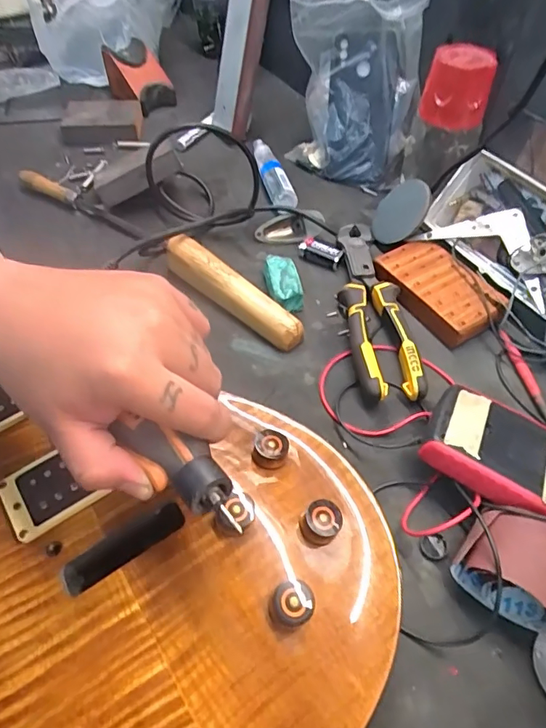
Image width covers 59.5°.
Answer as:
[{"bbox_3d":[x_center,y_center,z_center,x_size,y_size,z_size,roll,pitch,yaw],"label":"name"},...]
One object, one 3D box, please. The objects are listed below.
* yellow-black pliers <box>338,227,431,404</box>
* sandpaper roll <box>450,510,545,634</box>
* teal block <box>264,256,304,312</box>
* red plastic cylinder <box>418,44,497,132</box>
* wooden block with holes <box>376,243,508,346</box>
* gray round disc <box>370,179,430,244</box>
[{"bbox_3d":[0.094,-0.054,0.462,0.053,0.028,0.202,-5,54,-4],"label":"yellow-black pliers"},{"bbox_3d":[0.161,0.133,0.318,0.067,0.046,0.055,25,57,17],"label":"sandpaper roll"},{"bbox_3d":[0.010,-0.081,0.483,0.033,0.030,0.068,-12,55,-9],"label":"teal block"},{"bbox_3d":[0.182,-0.274,0.472,0.064,0.055,0.052,19,56,13],"label":"red plastic cylinder"},{"bbox_3d":[0.167,-0.076,0.482,0.076,0.030,0.123,-27,58,-19],"label":"wooden block with holes"},{"bbox_3d":[0.137,-0.163,0.514,0.008,0.073,0.058,0,54,-44],"label":"gray round disc"}]

